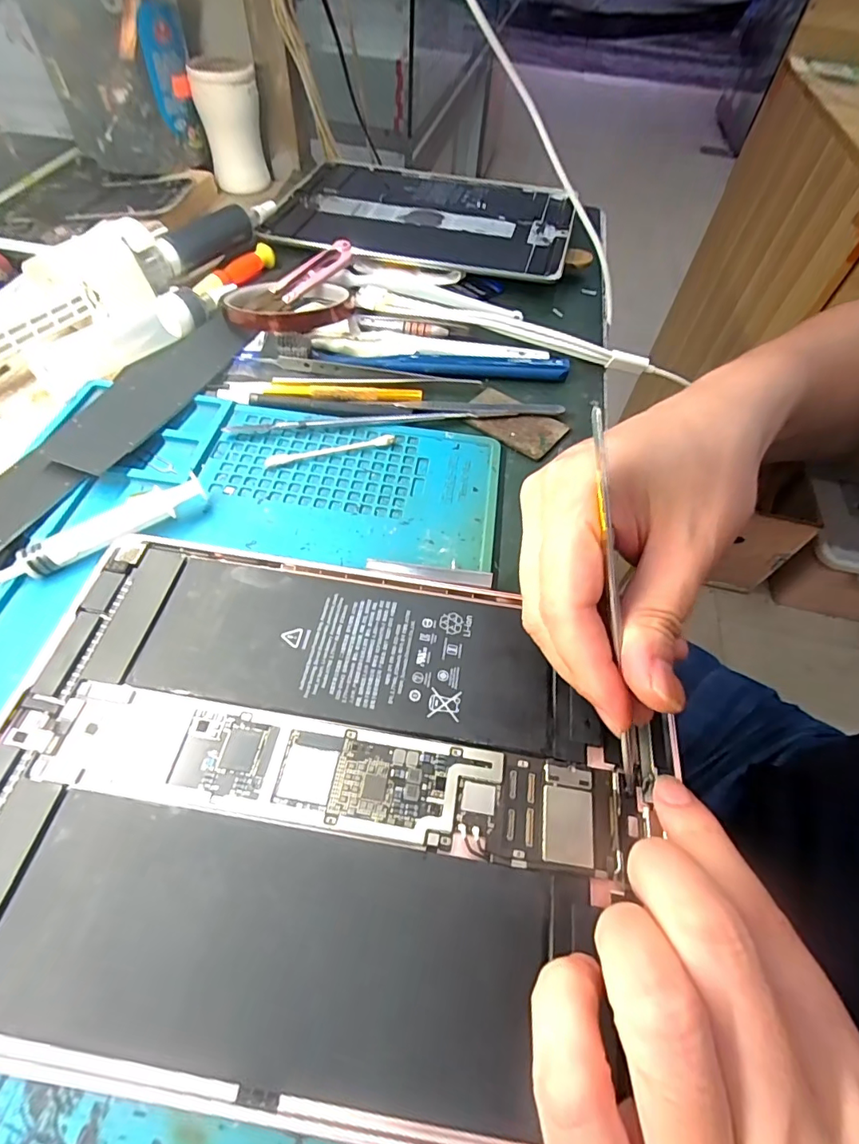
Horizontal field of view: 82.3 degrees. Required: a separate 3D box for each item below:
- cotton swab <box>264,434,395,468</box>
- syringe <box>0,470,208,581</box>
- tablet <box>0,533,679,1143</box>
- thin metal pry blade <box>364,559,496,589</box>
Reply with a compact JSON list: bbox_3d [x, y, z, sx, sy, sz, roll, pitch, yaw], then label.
[{"bbox_3d":[-0.055,-0.068,0.274,0.071,0.005,0.007,-13,59,-13],"label":"cotton swab"},{"bbox_3d":[-0.151,-0.023,0.228,0.089,0.013,0.022,-28,64,-21],"label":"syringe"},{"bbox_3d":[-0.039,0.073,0.179,0.234,0.007,0.171,10,57,1],"label":"tablet"},{"bbox_3d":[0.000,0.000,0.224,0.057,0.004,0.007,8,97,2],"label":"thin metal pry blade"}]

